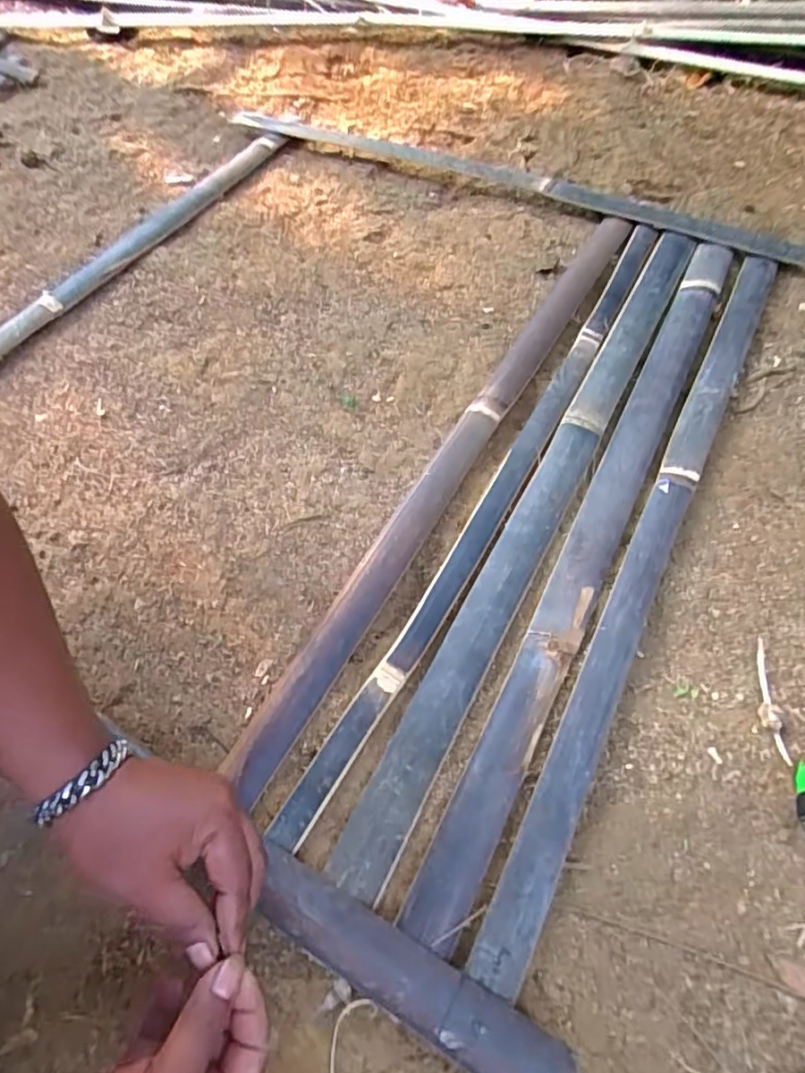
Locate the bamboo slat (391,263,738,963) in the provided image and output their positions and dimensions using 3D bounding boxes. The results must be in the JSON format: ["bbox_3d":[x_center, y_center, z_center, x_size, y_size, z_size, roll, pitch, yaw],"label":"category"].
[{"bbox_3d":[0.201,-0.034,0.562,0.046,0.012,0.792,24,65,15],"label":"bamboo slat"}]

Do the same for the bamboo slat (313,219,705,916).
[{"bbox_3d":[0.150,-0.059,0.574,0.049,0.014,0.788,25,65,16],"label":"bamboo slat"}]

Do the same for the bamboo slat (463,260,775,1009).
[{"bbox_3d":[0.243,-0.014,0.543,0.041,0.022,0.786,24,65,15],"label":"bamboo slat"}]

